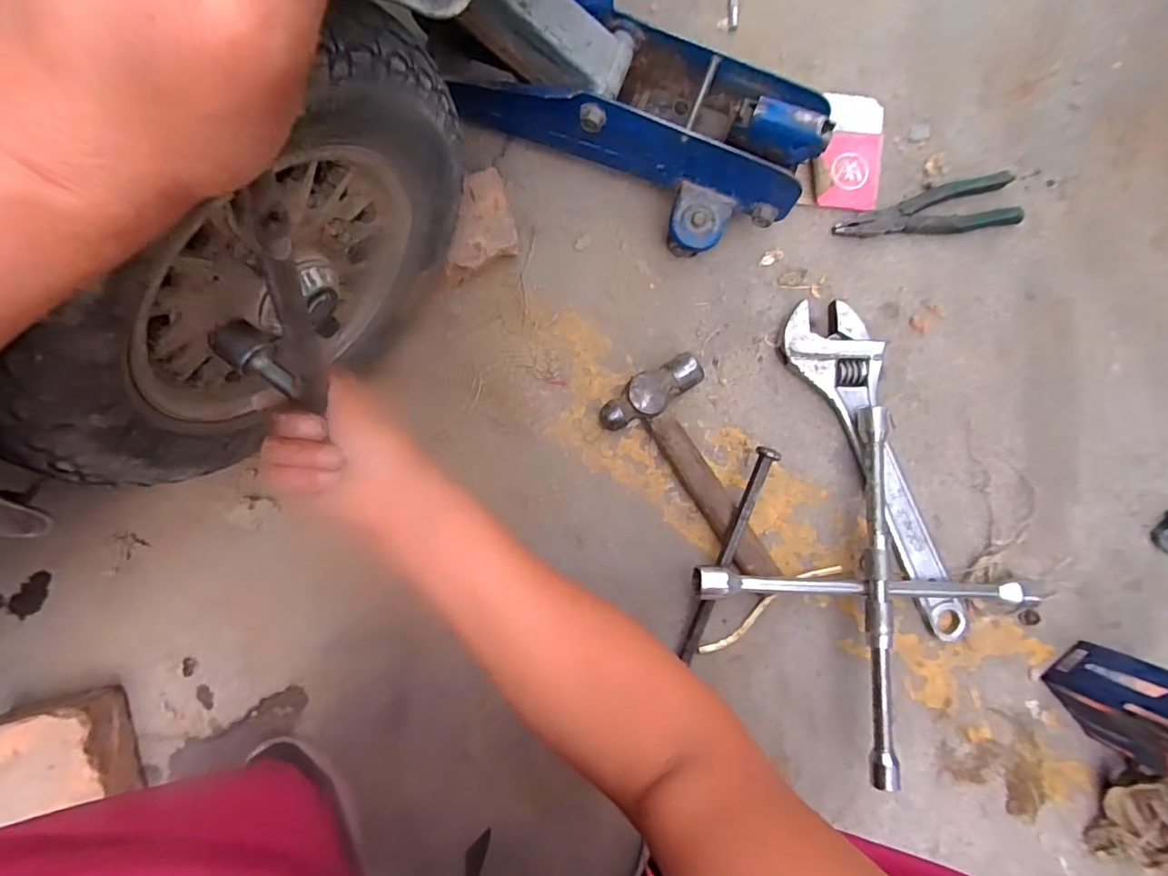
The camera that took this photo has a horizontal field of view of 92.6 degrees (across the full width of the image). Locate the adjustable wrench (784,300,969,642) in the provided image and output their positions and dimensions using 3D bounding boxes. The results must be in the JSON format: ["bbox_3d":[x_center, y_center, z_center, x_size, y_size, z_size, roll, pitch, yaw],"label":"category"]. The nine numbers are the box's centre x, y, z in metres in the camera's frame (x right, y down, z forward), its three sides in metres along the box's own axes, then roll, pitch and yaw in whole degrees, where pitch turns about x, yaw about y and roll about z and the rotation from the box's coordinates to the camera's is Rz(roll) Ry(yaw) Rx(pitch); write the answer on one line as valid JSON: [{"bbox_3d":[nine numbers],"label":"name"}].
[{"bbox_3d":[0.311,0.027,0.563,0.085,0.026,0.360,-28,88,-2],"label":"adjustable wrench"}]

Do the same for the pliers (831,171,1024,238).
[{"bbox_3d":[0.357,-0.233,0.579,0.189,0.015,0.051,-12,88,-2],"label":"pliers"}]

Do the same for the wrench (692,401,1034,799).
[{"bbox_3d":[0.272,0.133,0.543,0.253,0.056,0.274,-44,89,-3],"label":"wrench"}]

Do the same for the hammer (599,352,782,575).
[{"bbox_3d":[0.131,0.030,0.557,0.106,0.035,0.241,-40,89,-3],"label":"hammer"}]

